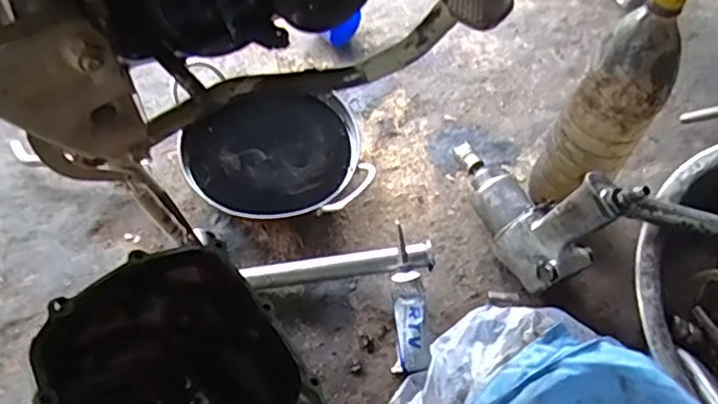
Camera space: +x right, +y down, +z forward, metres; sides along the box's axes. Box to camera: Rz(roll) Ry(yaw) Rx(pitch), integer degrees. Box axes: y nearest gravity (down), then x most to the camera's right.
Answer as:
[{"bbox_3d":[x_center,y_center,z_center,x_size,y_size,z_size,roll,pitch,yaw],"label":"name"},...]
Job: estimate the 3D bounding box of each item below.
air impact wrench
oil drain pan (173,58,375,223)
[{"bbox_3d":[0.191,-0.018,0.701,0.082,0.191,0.206,-13,62,-11],"label":"air impact wrench"},{"bbox_3d":[-0.109,-0.065,0.773,0.240,0.063,0.194,3,60,-3],"label":"oil drain pan"}]

